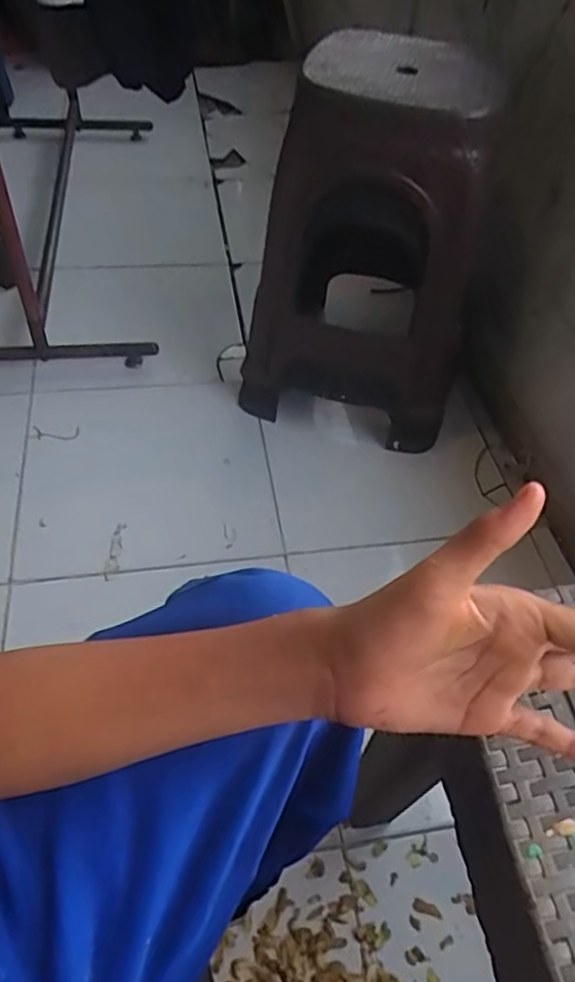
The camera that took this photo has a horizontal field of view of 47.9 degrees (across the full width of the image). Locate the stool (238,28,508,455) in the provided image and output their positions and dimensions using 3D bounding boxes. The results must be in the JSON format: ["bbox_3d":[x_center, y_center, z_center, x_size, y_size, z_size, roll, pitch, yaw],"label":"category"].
[{"bbox_3d":[0.128,-0.366,1.017,0.334,0.545,0.270,13,52,7],"label":"stool"}]

